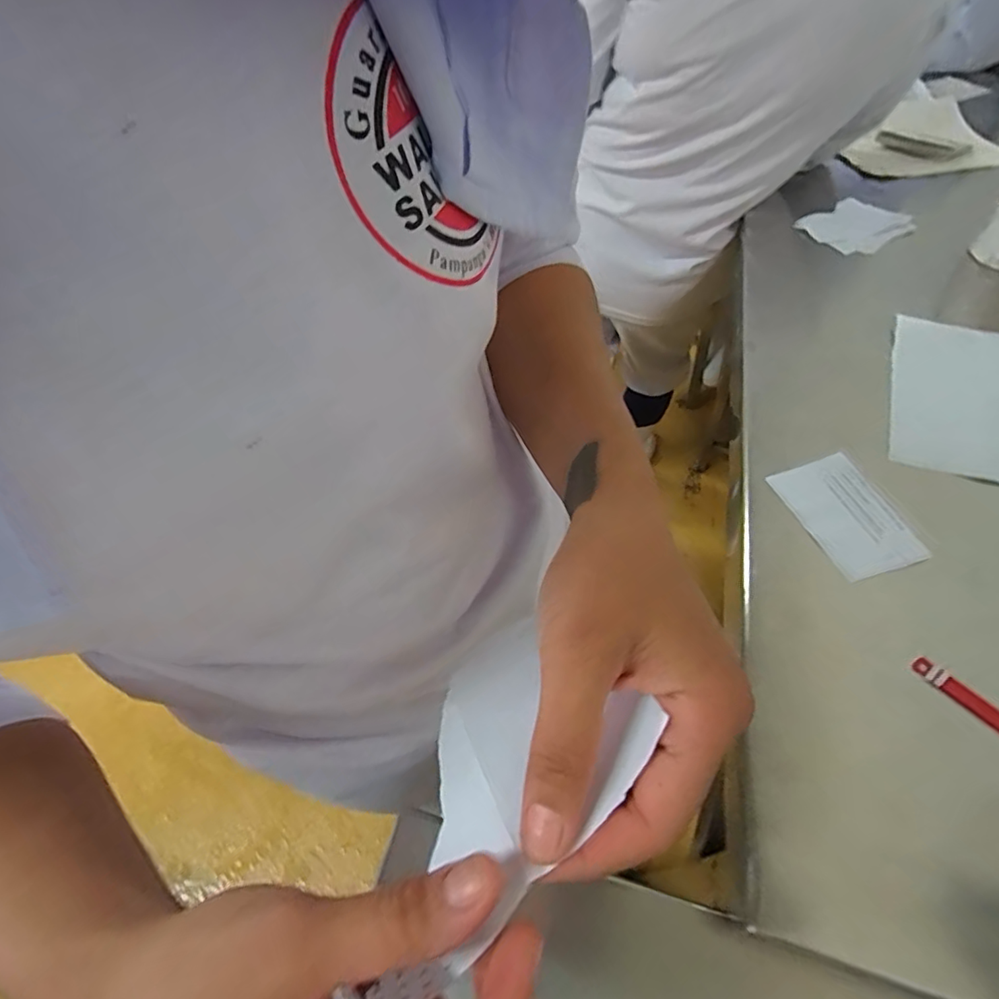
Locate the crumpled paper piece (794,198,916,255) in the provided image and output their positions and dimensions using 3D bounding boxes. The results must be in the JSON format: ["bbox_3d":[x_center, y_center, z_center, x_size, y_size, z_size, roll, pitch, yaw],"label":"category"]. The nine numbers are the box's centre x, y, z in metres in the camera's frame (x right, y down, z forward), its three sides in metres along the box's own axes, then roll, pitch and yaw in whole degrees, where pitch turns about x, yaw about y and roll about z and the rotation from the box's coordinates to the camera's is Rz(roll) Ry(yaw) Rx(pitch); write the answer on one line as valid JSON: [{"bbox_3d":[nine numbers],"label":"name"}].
[{"bbox_3d":[0.471,-0.365,0.681,0.120,0.017,0.110,-3,51,4],"label":"crumpled paper piece"}]

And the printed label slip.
[{"bbox_3d":[0.279,0.011,0.411,0.066,0.004,0.105,-23,56,1],"label":"printed label slip"}]

